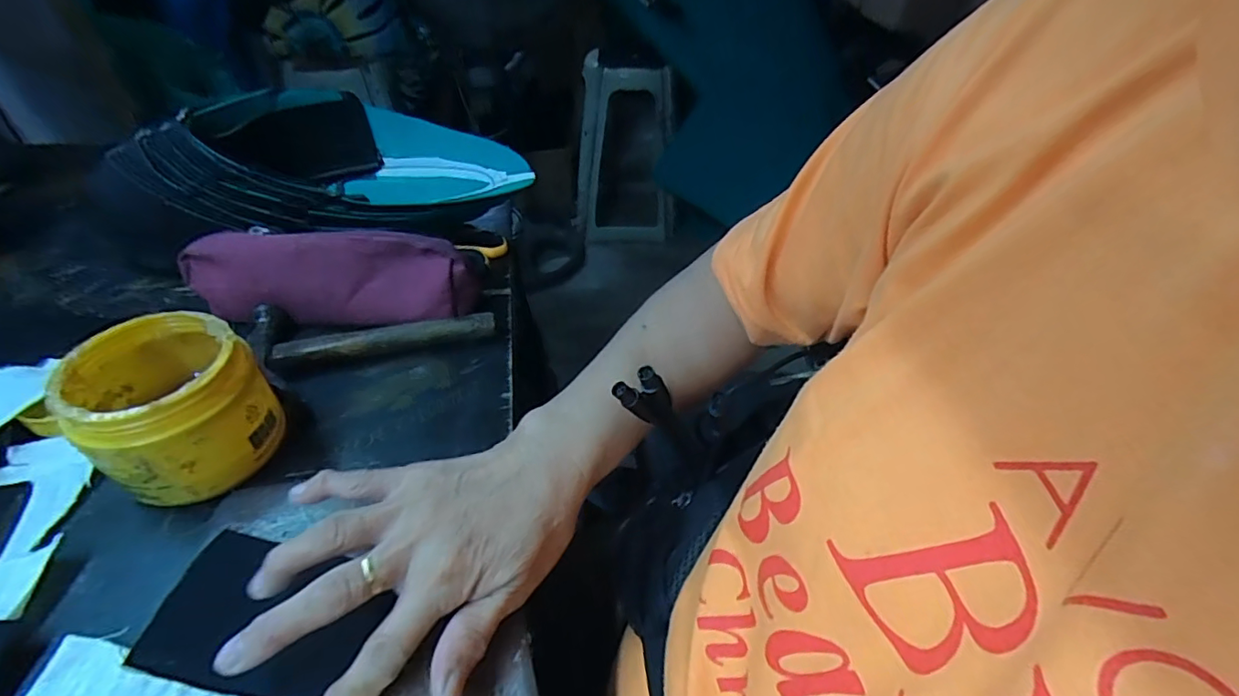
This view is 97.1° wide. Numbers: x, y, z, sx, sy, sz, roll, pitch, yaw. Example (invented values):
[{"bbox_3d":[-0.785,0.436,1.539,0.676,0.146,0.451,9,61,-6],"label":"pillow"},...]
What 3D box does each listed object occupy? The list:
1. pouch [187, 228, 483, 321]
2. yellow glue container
[{"bbox_3d":[-0.233,-0.055,0.451,0.222,0.074,0.046,2,43,-2],"label":"pouch"},{"bbox_3d":[-0.276,0.038,0.336,0.099,0.088,0.092,2,43,-2],"label":"yellow glue container"}]

